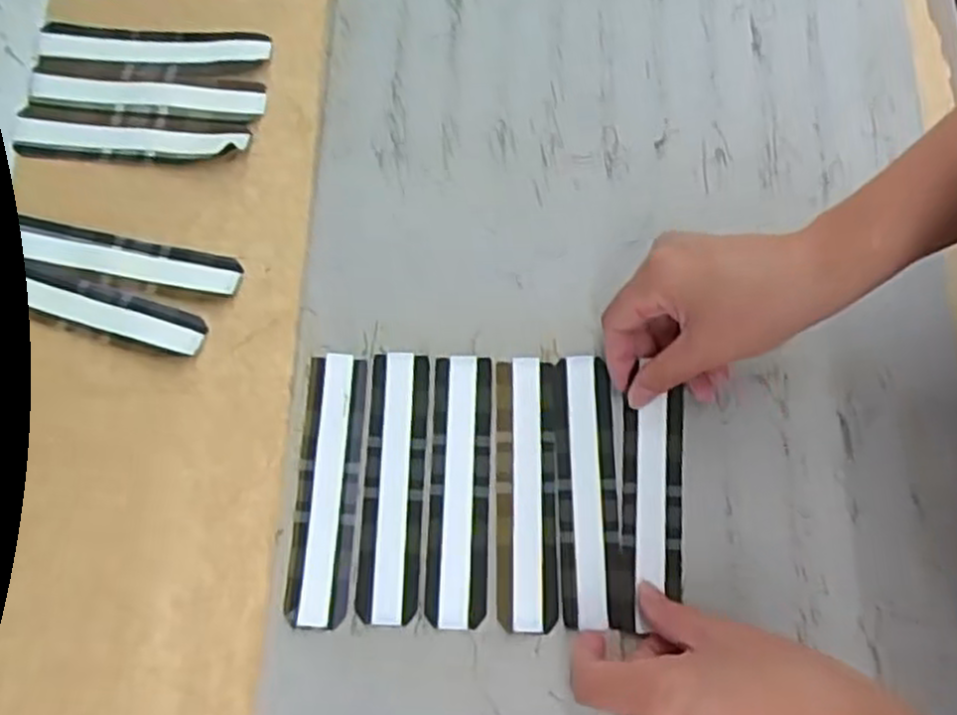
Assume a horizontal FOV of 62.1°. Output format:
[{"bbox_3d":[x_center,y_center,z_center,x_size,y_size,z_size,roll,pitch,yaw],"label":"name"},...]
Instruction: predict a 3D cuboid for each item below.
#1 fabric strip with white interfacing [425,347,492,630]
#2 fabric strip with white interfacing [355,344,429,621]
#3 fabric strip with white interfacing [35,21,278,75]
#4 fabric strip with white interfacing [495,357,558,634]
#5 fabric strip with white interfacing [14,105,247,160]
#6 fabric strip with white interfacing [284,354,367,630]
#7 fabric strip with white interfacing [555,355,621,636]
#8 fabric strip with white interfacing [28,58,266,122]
[{"bbox_3d":[-0.010,0.068,0.424,0.032,0.004,0.141,1,73,3],"label":"fabric strip with white interfacing"},{"bbox_3d":[-0.045,0.067,0.425,0.031,0.004,0.141,2,72,0],"label":"fabric strip with white interfacing"},{"bbox_3d":[-0.205,-0.197,0.505,0.142,0.006,0.031,2,72,-1],"label":"fabric strip with white interfacing"},{"bbox_3d":[0.025,0.070,0.423,0.033,0.005,0.141,2,71,-3],"label":"fabric strip with white interfacing"},{"bbox_3d":[-0.212,-0.136,0.486,0.141,0.007,0.030,2,78,0],"label":"fabric strip with white interfacing"},{"bbox_3d":[-0.080,0.067,0.422,0.032,0.004,0.141,2,72,0],"label":"fabric strip with white interfacing"},{"bbox_3d":[0.057,0.068,0.421,0.030,0.006,0.139,0,74,-1],"label":"fabric strip with white interfacing"},{"bbox_3d":[-0.204,-0.167,0.492,0.141,0.004,0.034,5,72,0],"label":"fabric strip with white interfacing"}]

